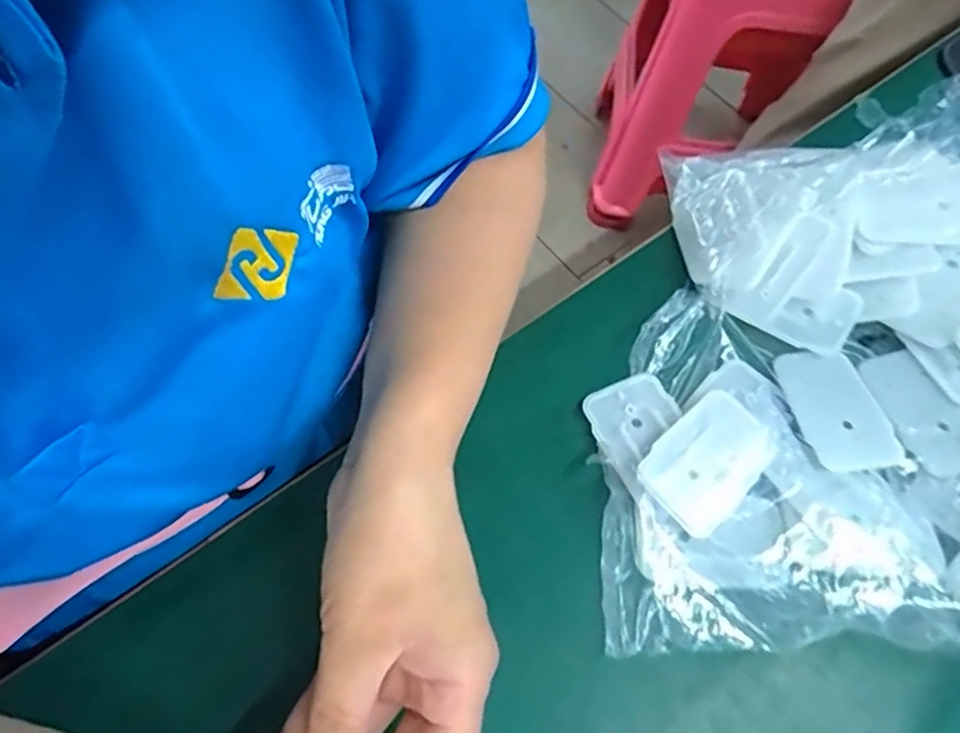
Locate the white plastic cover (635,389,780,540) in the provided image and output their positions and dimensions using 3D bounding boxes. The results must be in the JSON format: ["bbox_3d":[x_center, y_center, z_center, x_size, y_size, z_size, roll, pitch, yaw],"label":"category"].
[{"bbox_3d":[0.111,0.046,0.306,0.066,0.006,0.045,-39,73,-19],"label":"white plastic cover"}]

